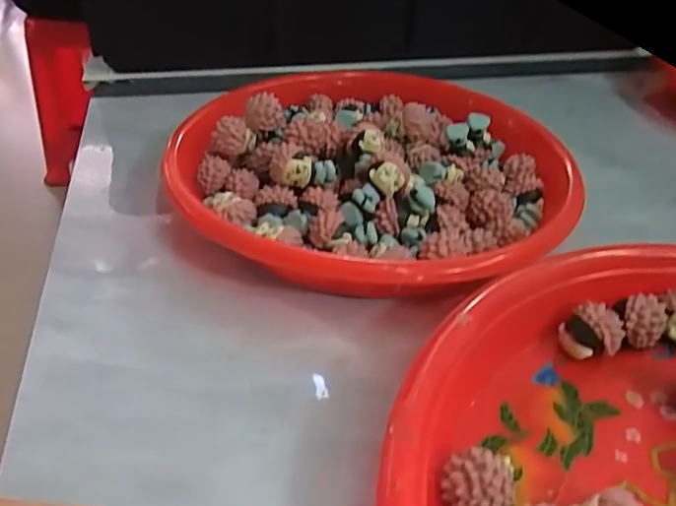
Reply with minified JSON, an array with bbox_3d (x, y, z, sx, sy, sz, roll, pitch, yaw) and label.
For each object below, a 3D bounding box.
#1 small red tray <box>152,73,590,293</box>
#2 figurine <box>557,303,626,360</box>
[{"bbox_3d":[0.017,-0.048,0.272,0.183,0.034,0.181,28,50,32],"label":"small red tray"},{"bbox_3d":[0.093,0.030,0.206,0.020,0.018,0.014,4,37,2],"label":"figurine"}]

